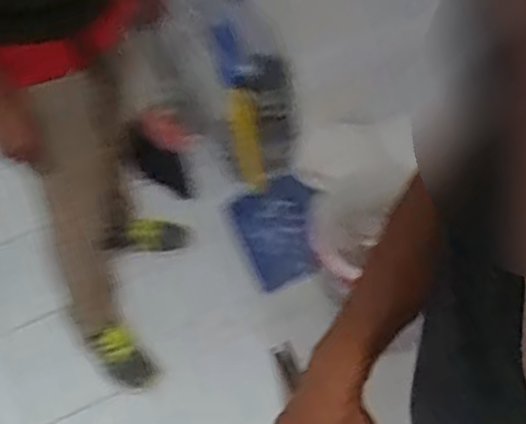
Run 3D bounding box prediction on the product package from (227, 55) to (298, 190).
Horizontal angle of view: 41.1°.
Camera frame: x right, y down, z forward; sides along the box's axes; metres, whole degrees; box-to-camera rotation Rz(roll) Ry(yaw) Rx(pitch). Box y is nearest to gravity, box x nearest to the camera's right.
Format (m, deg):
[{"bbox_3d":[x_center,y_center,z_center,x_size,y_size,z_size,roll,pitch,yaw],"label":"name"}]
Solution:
[{"bbox_3d":[0.007,-0.234,1.847,0.192,0.381,0.057,-36,53,-14],"label":"product package"}]

